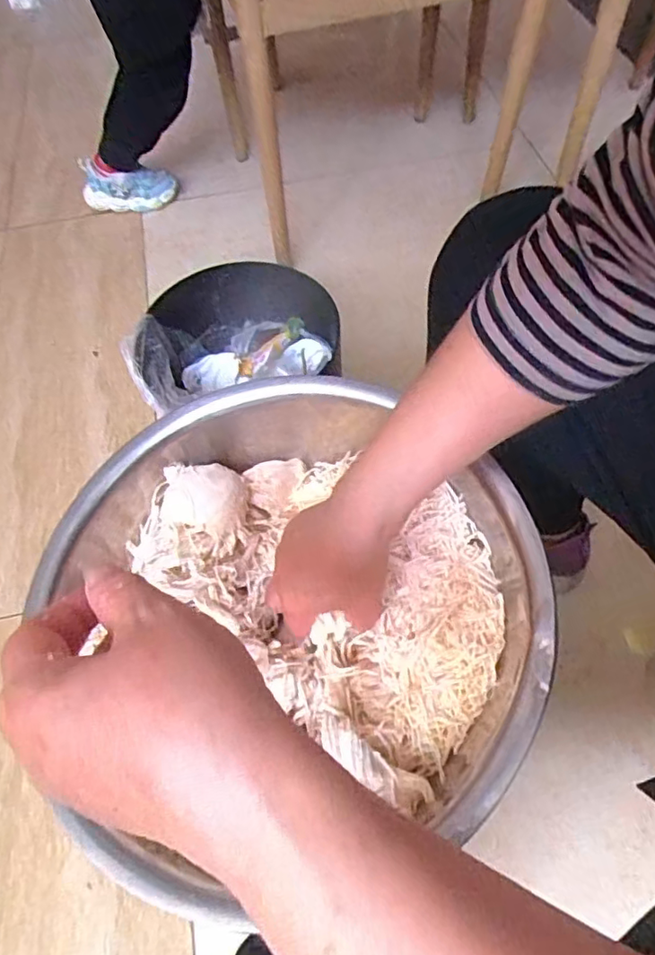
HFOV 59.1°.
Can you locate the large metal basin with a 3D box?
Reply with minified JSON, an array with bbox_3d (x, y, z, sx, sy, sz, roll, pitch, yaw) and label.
[{"bbox_3d":[-0.022,0.090,0.410,0.338,0.116,0.308,-1,59,1],"label":"large metal basin"}]

